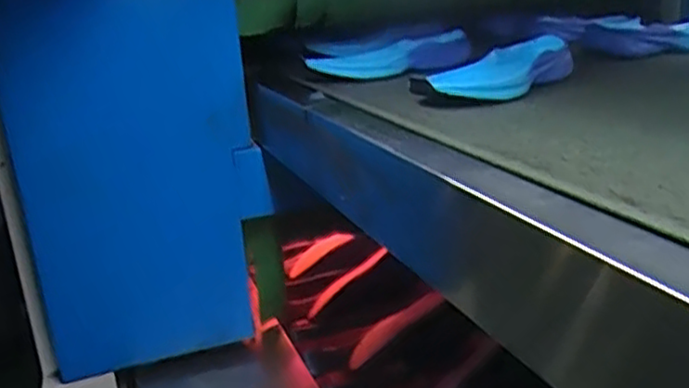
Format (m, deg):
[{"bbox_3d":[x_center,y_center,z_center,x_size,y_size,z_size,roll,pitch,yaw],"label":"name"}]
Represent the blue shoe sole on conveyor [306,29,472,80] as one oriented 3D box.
[{"bbox_3d":[0.056,-0.186,0.951,0.235,0.039,0.078,-17,22,-32],"label":"blue shoe sole on conveyor"}]

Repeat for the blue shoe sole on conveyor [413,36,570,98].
[{"bbox_3d":[0.178,-0.141,0.805,0.224,0.035,0.091,-20,24,-37],"label":"blue shoe sole on conveyor"}]

